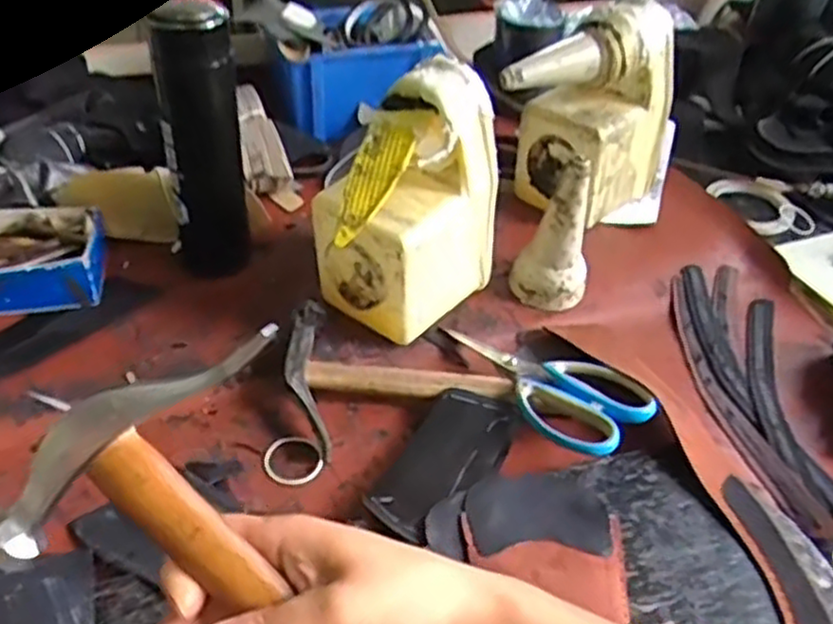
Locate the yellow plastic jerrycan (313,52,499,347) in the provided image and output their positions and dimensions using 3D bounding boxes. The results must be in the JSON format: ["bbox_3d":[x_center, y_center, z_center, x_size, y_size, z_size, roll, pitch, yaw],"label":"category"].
[{"bbox_3d":[-0.011,-0.089,0.627,0.103,0.197,0.135,31,47,28],"label":"yellow plastic jerrycan"}]

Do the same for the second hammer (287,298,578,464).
[{"bbox_3d":[0.003,0.045,0.618,0.210,0.032,0.133,-4,41,-10],"label":"second hammer"}]

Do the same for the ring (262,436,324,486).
[{"bbox_3d":[-0.092,0.111,0.567,0.042,0.005,0.049,-21,46,-26],"label":"ring"}]

